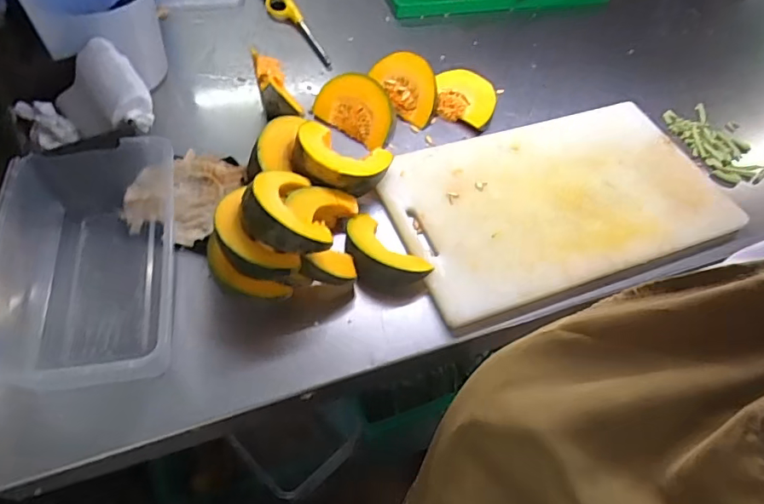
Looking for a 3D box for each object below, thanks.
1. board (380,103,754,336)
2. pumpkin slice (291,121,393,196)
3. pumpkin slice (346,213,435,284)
[{"bbox_3d":[0.234,-0.081,0.663,0.441,0.020,0.272,-17,58,-17],"label":"board"},{"bbox_3d":[-0.056,-0.110,0.615,0.117,0.040,0.096,26,38,4],"label":"pumpkin slice"},{"bbox_3d":[-0.006,0.000,0.561,0.068,0.032,0.111,-35,64,-26],"label":"pumpkin slice"}]

